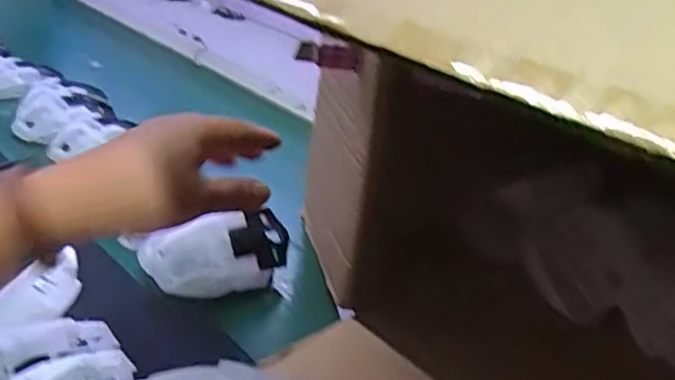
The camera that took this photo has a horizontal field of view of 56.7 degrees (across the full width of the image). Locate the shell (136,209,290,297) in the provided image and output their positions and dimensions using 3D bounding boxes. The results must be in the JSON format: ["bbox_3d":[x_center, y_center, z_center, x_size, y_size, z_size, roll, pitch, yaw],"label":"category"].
[{"bbox_3d":[-0.099,0.049,0.524,0.120,0.059,0.047,-8,34,-26],"label":"shell"}]

